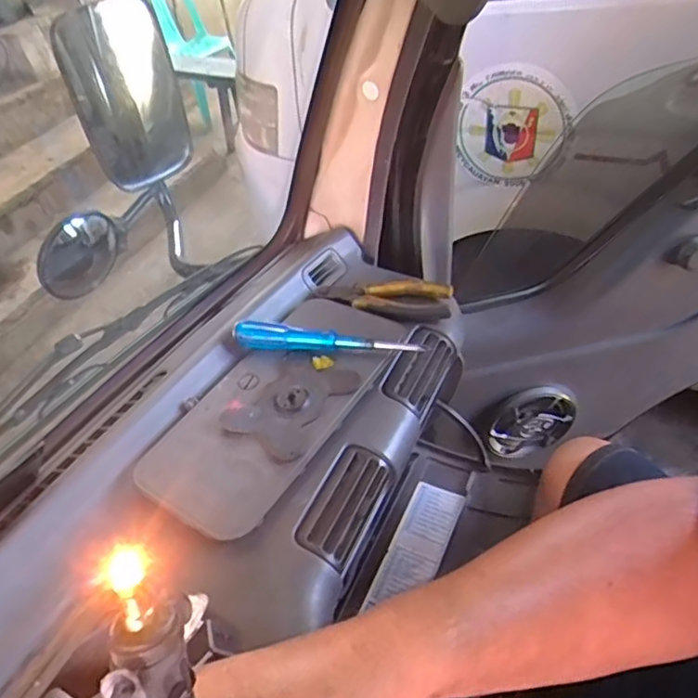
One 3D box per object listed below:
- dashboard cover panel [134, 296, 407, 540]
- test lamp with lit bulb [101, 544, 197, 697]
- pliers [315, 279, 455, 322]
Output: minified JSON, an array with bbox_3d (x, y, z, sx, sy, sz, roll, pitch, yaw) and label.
[{"bbox_3d":[-0.065,0.048,0.570,0.135,0.023,0.281,22,51,27],"label":"dashboard cover panel"},{"bbox_3d":[-0.065,0.121,0.207,0.026,0.104,0.025,-14,10,-6],"label":"test lamp with lit bulb"},{"bbox_3d":[0.038,-0.056,0.666,0.148,0.016,0.057,4,45,12],"label":"pliers"}]

